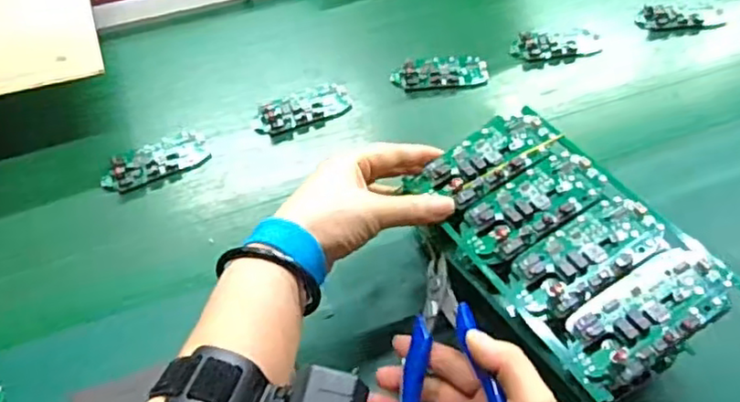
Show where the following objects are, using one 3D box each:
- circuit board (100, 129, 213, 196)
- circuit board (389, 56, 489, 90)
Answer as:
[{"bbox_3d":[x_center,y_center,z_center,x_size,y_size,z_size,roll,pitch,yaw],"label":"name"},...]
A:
[{"bbox_3d":[-0.202,-0.038,0.620,0.098,0.012,0.049,-23,51,-17],"label":"circuit board"},{"bbox_3d":[0.074,-0.138,0.700,0.103,0.011,0.050,-8,48,-4],"label":"circuit board"}]

